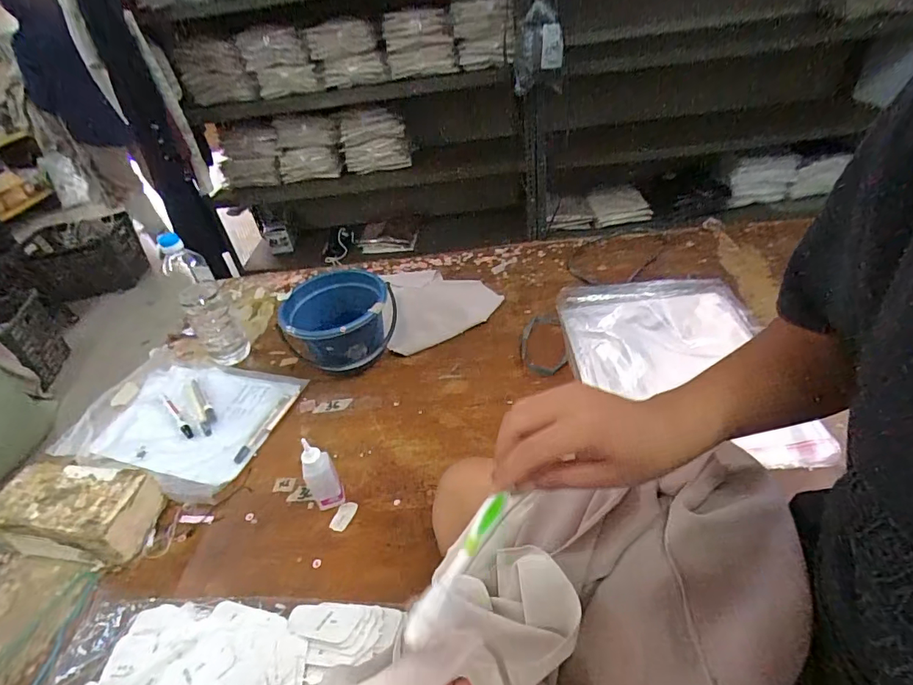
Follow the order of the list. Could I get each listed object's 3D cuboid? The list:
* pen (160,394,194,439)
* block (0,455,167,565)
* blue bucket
[{"bbox_3d":[-0.497,0.129,0.836,0.015,0.013,0.136,-35,47,-29],"label":"pen"},{"bbox_3d":[-0.527,0.235,0.659,0.195,0.090,0.109,1,40,10],"label":"block"},{"bbox_3d":[-0.213,-0.024,0.883,0.190,0.135,0.190,-5,39,4],"label":"blue bucket"}]

